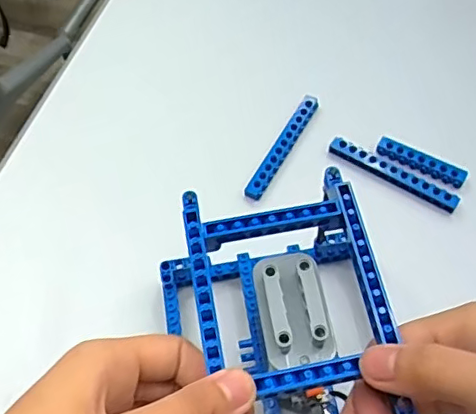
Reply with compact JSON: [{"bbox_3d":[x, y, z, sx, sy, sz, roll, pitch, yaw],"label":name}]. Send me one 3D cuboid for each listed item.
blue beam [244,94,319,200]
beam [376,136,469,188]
[{"bbox_3d":[0.032,-0.045,0.413,0.014,0.009,0.093,26,64,16],"label":"blue beam"},{"bbox_3d":[0.129,-0.032,0.403,0.063,0.009,0.013,29,65,17],"label":"beam"}]

